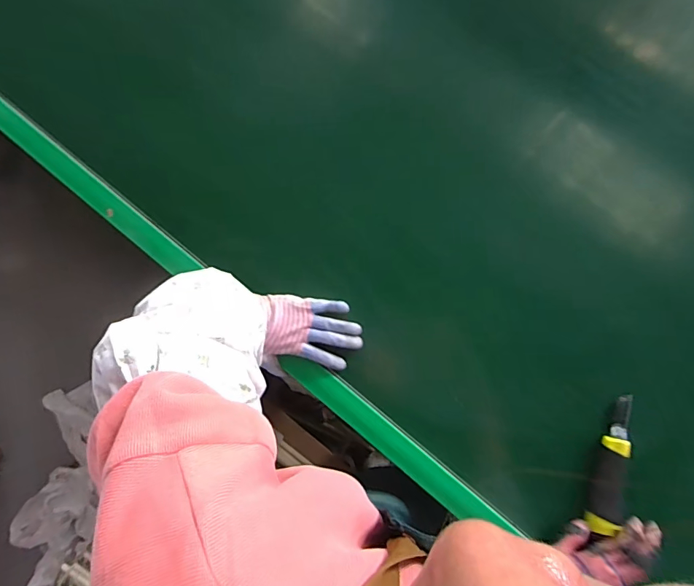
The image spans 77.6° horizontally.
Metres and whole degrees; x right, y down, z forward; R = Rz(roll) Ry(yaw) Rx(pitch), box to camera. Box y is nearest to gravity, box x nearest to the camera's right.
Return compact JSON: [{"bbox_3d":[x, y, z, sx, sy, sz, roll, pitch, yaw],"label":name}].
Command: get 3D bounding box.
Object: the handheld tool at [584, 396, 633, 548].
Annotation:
[{"bbox_3d":[0.354,0.227,0.575,0.041,0.019,0.176,11,88,9],"label":"handheld tool"}]

